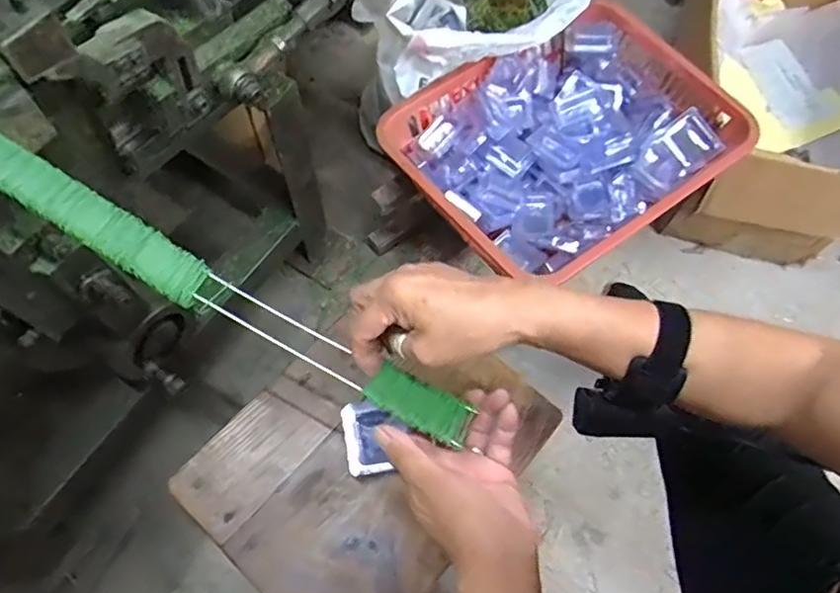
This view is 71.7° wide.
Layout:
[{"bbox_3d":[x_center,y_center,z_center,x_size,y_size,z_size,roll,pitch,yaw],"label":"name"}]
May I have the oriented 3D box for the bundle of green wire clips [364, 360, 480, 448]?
[{"bbox_3d":[-0.001,0.075,0.413,0.072,0.012,0.033,28,68,3],"label":"bundle of green wire clips"}]

